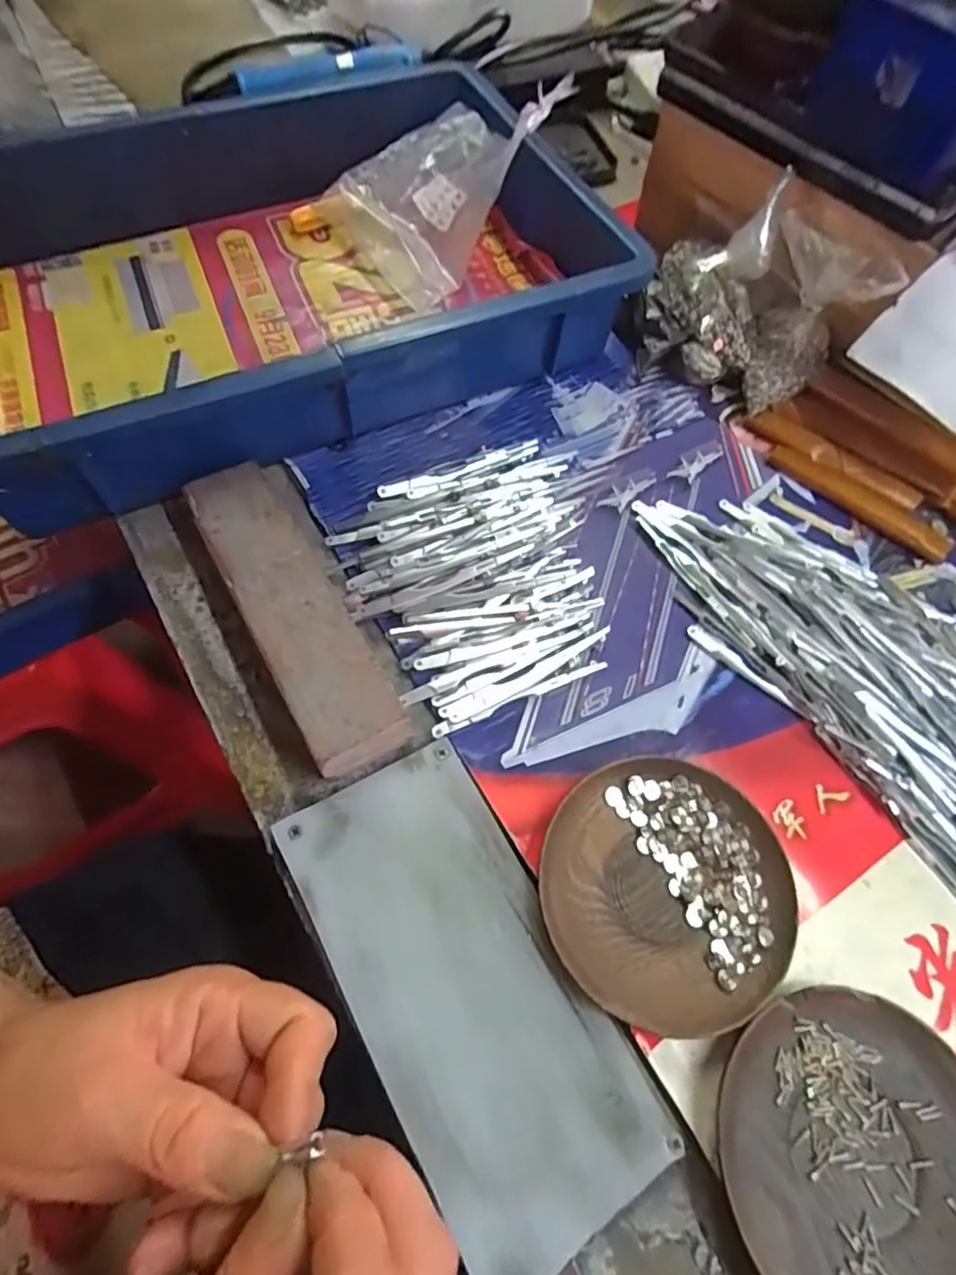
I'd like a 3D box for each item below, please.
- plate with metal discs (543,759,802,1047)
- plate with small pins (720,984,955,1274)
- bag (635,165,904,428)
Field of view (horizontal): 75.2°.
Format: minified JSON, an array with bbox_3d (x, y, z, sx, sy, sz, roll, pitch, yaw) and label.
[{"bbox_3d":[0.087,0.117,0.291,0.116,0.016,0.111,1,64,-3],"label":"plate with metal discs"},{"bbox_3d":[0.154,0.208,0.248,0.113,0.018,0.113,1,64,-3],"label":"plate with small pins"},{"bbox_3d":[0.184,-0.228,0.417,0.134,0.103,0.102,21,64,7],"label":"bag"}]

